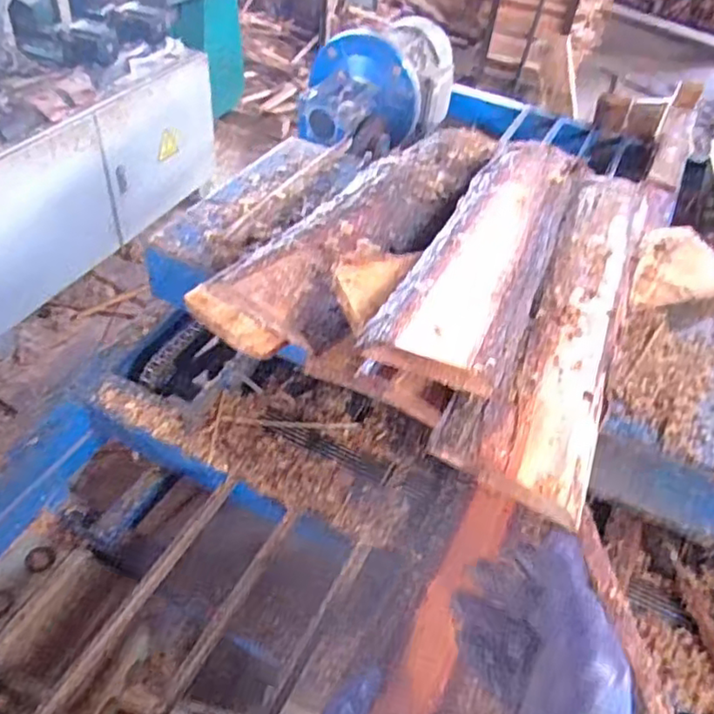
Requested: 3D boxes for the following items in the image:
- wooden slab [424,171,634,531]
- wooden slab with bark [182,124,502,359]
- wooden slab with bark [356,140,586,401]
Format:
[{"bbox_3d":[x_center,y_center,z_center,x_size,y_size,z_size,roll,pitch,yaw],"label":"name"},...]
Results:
[{"bbox_3d":[0.197,-0.065,0.592,0.106,0.029,0.488,20,45,13],"label":"wooden slab"},{"bbox_3d":[0.032,-0.160,0.704,0.130,0.042,0.492,27,47,20],"label":"wooden slab with bark"},{"bbox_3d":[0.141,-0.124,0.619,0.110,0.033,0.458,20,45,13],"label":"wooden slab with bark"}]

